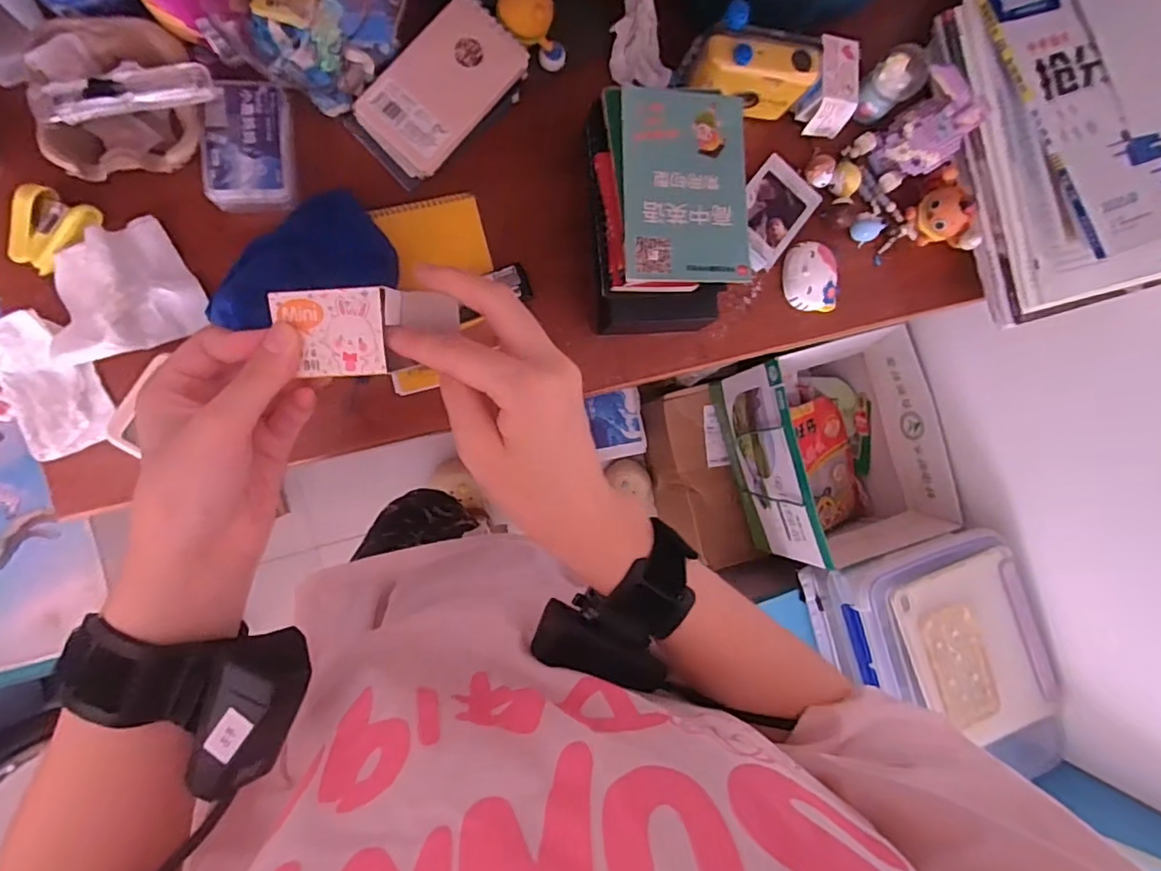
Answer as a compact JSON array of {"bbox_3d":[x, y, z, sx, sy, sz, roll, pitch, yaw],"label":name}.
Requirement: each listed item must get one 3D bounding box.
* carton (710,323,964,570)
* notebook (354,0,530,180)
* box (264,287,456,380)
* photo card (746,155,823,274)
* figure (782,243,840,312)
[{"bbox_3d":[0.444,0.040,1.044,0.256,0.263,0.387,-14,92,-10],"label":"carton"},{"bbox_3d":[-0.112,-0.283,0.468,0.075,0.025,0.134,40,83,-8],"label":"notebook"},{"bbox_3d":[-0.097,-0.046,0.260,0.081,0.017,0.038,-1,90,-10],"label":"box"},{"bbox_3d":[0.177,-0.208,0.542,0.062,0.009,0.097,38,82,-2],"label":"photo card"},{"bbox_3d":[0.219,-0.151,0.546,0.052,0.018,0.065,0,89,-11],"label":"figure"}]

